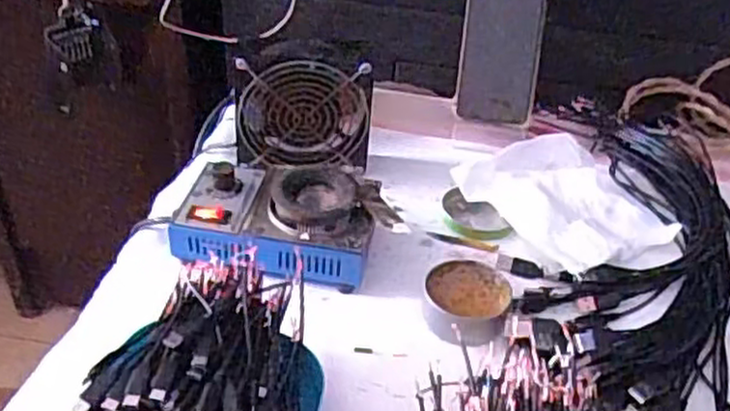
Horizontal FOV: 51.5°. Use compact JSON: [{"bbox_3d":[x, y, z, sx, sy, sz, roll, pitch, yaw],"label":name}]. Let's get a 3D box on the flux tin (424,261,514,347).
[{"bbox_3d":[0.076,0.071,0.565,0.062,0.026,0.062,3,39,-2],"label":"flux tin"}]

